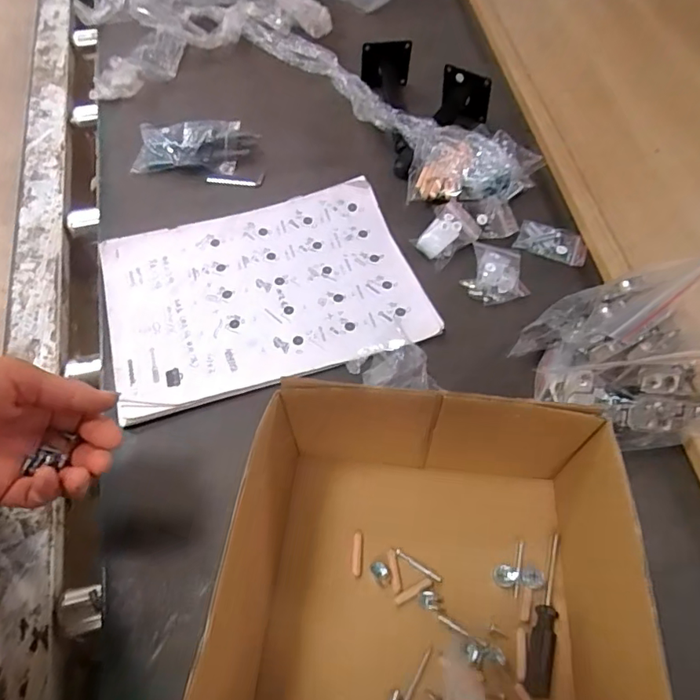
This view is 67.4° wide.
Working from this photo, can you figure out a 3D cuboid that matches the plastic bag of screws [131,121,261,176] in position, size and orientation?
[{"bbox_3d":[-0.175,-0.229,0.592,0.127,0.034,0.054,1,58,0],"label":"plastic bag of screws"}]

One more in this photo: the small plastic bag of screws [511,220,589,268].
[{"bbox_3d":[0.203,-0.106,0.529,0.069,0.011,0.045,25,61,14],"label":"small plastic bag of screws"}]

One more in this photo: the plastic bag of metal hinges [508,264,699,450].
[{"bbox_3d":[0.209,-0.003,0.382,0.079,0.125,0.147,-40,66,-22],"label":"plastic bag of metal hinges"}]

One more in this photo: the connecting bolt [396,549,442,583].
[{"bbox_3d":[0.047,0.148,0.361,0.035,0.004,0.005,28,62,17],"label":"connecting bolt"}]

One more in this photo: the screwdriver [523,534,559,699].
[{"bbox_3d":[0.126,0.167,0.338,0.014,0.012,0.098,16,59,9],"label":"screwdriver"}]

